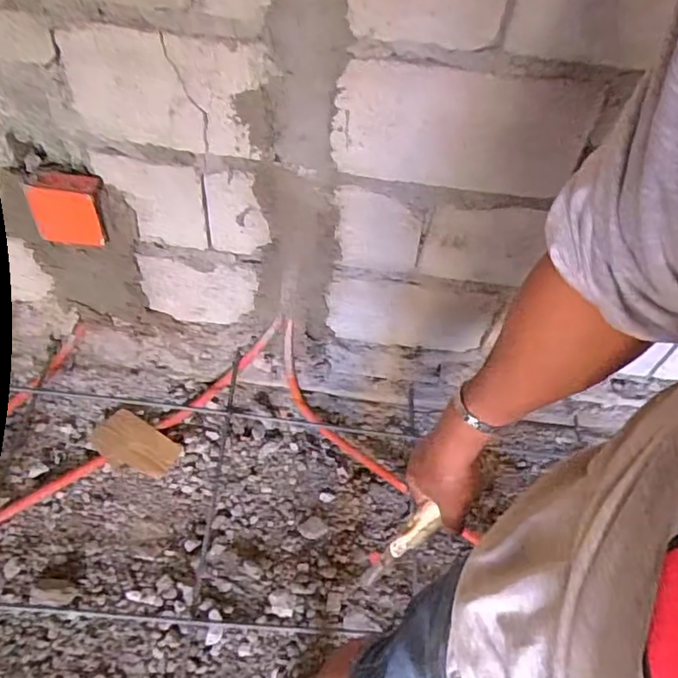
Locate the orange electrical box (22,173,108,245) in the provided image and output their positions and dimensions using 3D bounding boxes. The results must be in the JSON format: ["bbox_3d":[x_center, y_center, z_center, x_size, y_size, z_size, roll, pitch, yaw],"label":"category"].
[{"bbox_3d":[-0.518,-0.251,1.087,0.143,0.142,0.052,10,52,1],"label":"orange electrical box"}]

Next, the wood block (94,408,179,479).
[{"bbox_3d":[-0.437,0.228,1.205,0.172,0.017,0.106,33,53,5],"label":"wood block"}]

